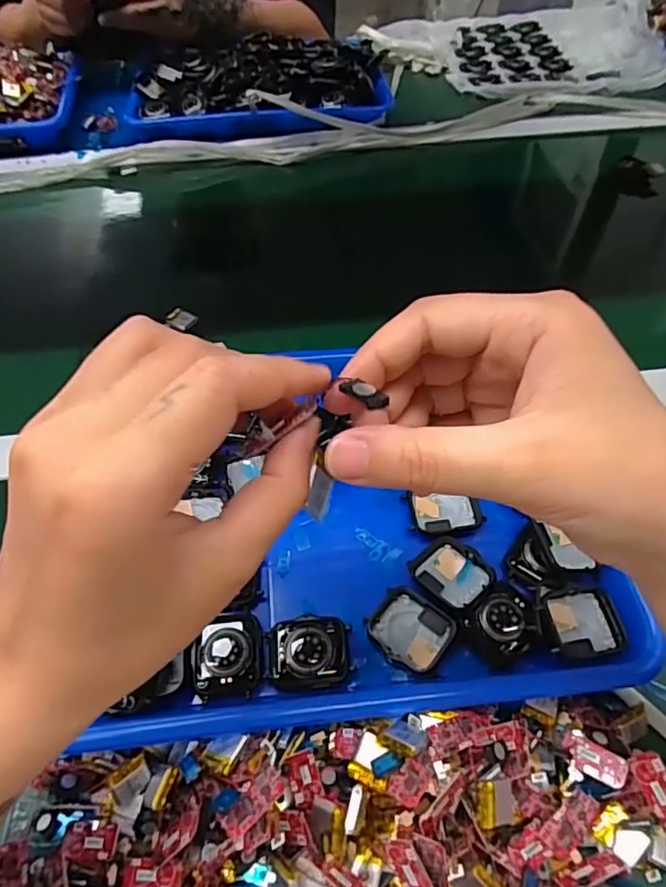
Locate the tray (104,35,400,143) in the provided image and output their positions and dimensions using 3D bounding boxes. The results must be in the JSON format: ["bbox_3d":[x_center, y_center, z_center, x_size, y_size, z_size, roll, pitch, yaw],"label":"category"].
[{"bbox_3d":[-0.101,-0.462,0.721,0.344,0.053,0.215,3,53,2],"label":"tray"}]

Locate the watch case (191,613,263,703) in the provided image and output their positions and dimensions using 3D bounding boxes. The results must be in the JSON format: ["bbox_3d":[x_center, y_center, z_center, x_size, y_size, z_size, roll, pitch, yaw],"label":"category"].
[{"bbox_3d":[-0.057,0.113,0.304,0.036,0.010,0.042,-4,53,-3],"label":"watch case"}]

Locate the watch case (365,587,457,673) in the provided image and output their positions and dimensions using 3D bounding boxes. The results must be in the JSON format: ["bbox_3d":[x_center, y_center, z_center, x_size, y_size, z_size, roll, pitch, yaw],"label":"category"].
[{"bbox_3d":[0.042,0.102,0.312,0.042,0.005,0.037,31,59,21],"label":"watch case"}]

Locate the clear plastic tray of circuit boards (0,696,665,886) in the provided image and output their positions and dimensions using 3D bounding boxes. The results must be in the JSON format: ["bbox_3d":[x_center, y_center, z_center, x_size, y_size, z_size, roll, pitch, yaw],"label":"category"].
[{"bbox_3d":[0.007,0.181,0.251,0.311,0.047,0.102,-4,53,-4],"label":"clear plastic tray of circuit boards"}]

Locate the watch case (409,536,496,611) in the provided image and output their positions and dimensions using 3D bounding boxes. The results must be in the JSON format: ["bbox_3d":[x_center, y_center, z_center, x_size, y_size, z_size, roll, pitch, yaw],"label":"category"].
[{"bbox_3d":[0.069,0.074,0.329,0.037,0.007,0.042,-34,60,-23],"label":"watch case"}]

